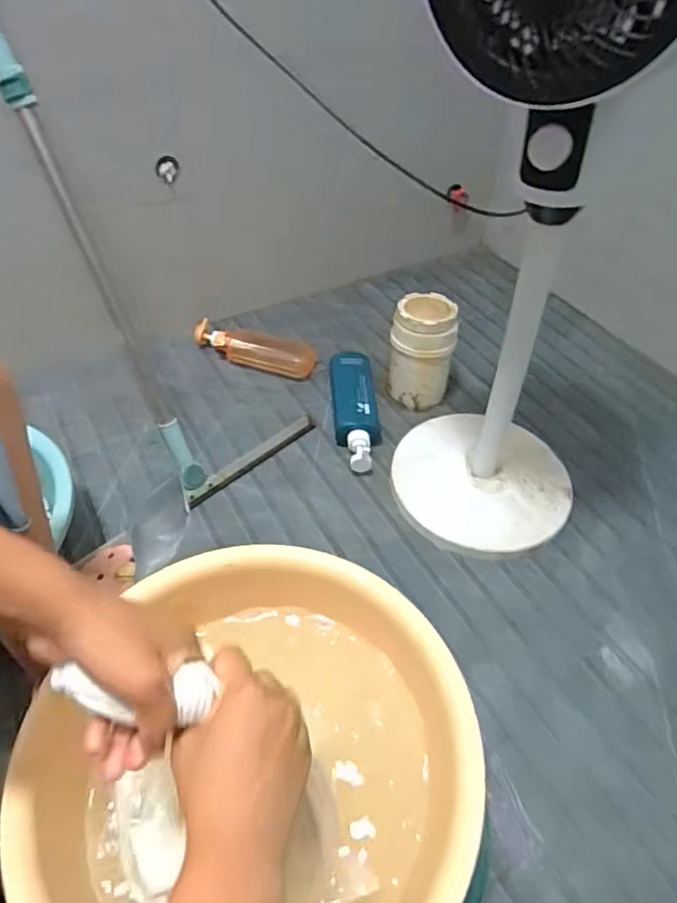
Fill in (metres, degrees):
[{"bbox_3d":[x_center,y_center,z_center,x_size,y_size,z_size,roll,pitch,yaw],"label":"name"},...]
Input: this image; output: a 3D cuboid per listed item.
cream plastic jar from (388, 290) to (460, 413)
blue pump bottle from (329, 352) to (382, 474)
[{"bbox_3d":[0.148,-0.182,1.008,0.105,0.158,0.113,7,47,5],"label":"cream plastic jar"},{"bbox_3d":[0.031,-0.078,0.987,0.077,0.053,0.255,-3,47,-4],"label":"blue pump bottle"}]

